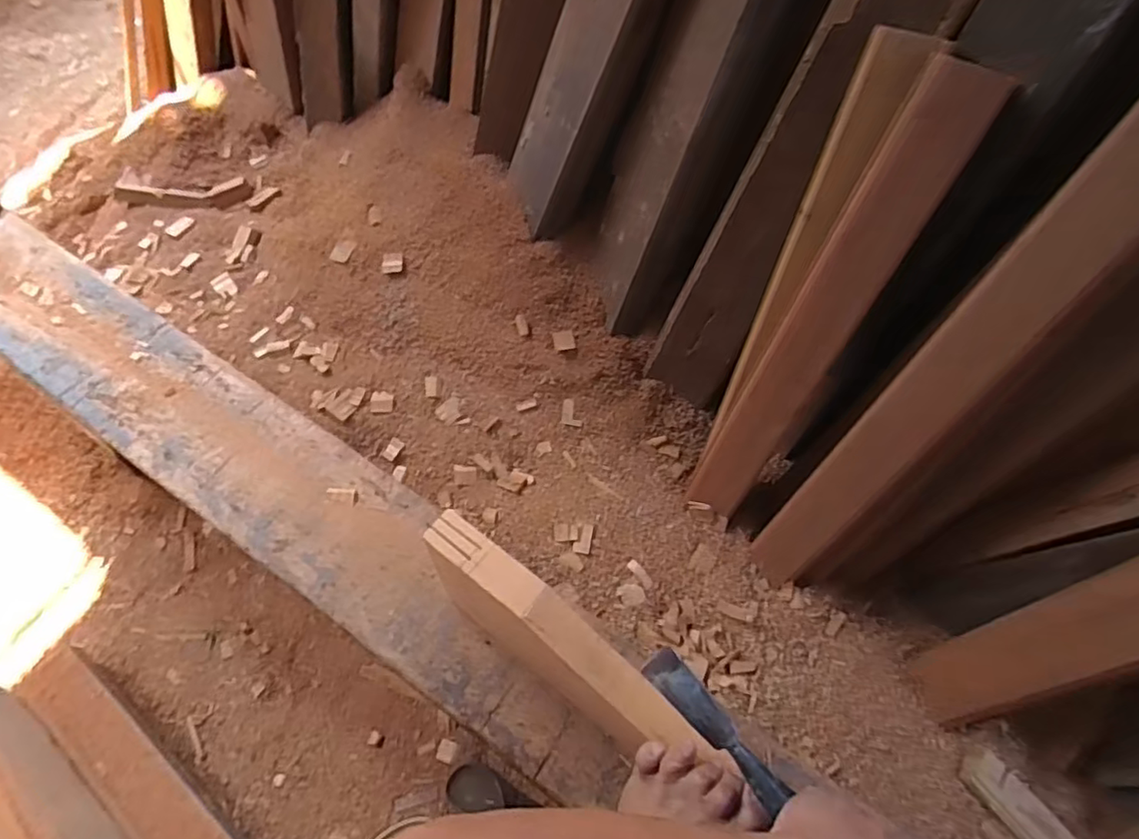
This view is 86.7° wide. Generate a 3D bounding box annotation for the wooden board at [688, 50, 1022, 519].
[{"bbox_3d":[0.325,-0.099,0.805,0.092,0.670,0.025,28,40,10],"label":"wooden board"}]

